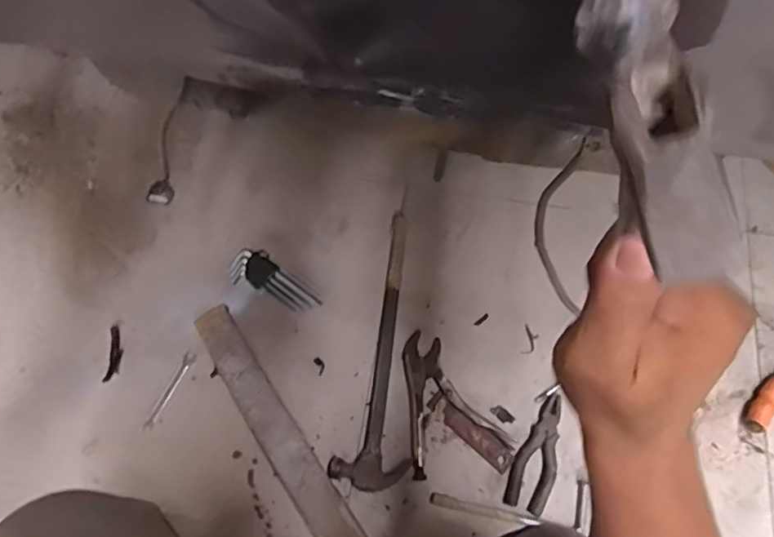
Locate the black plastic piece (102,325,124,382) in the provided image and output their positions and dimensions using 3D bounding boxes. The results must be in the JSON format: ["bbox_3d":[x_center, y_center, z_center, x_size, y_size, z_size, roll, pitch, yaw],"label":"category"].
[{"bbox_3d":[-0.442,0.137,0.908,0.024,0.004,0.090,-1,69,2],"label":"black plastic piece"}]

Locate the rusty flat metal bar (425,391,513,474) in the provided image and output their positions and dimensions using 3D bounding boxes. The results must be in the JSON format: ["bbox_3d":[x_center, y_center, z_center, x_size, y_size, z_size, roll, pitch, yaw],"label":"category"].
[{"bbox_3d":[0.127,0.246,0.847,0.146,0.010,0.034,39,76,15],"label":"rusty flat metal bar"}]

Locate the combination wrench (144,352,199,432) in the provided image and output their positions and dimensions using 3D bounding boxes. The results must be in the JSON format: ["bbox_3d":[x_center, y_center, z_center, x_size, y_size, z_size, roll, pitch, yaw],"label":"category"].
[{"bbox_3d":[-0.342,0.194,0.888,0.020,0.004,0.129,23,72,11],"label":"combination wrench"}]

